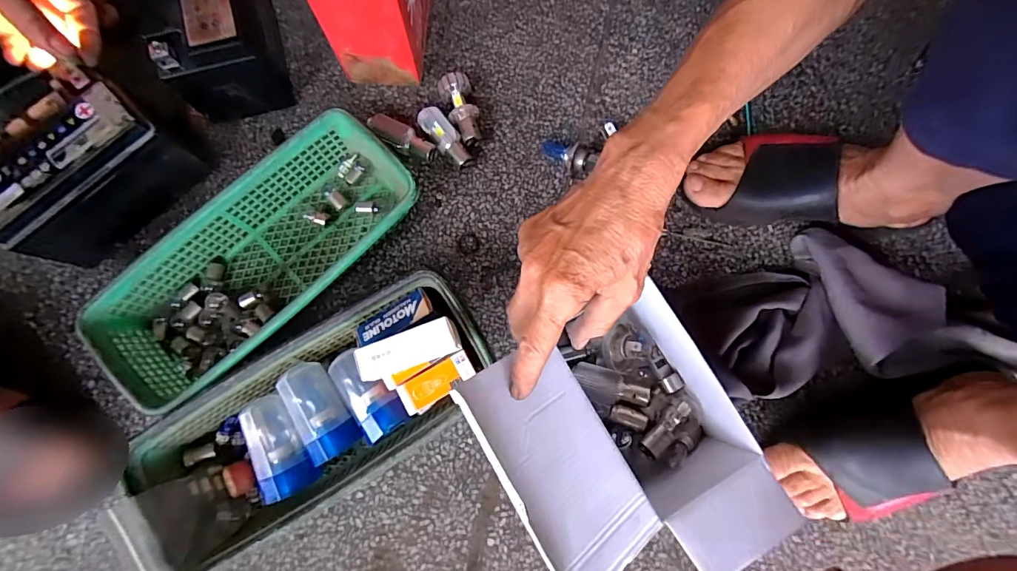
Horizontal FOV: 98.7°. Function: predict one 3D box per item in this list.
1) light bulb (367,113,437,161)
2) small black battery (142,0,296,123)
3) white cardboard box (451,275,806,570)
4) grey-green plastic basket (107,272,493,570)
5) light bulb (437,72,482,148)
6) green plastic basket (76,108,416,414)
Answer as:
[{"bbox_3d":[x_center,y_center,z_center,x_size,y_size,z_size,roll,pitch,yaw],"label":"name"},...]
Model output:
[{"bbox_3d":[-0.108,-0.150,0.449,0.071,0.023,0.024,31,80,5],"label":"light bulb"},{"bbox_3d":[-0.287,-0.264,0.428,0.085,0.102,0.165,-16,79,-4],"label":"small black battery"},{"bbox_3d":[0.089,0.114,0.333,0.198,0.127,0.172,-22,80,-5],"label":"white cardboard box"},{"bbox_3d":[-0.156,0.110,0.371,0.293,0.082,0.130,-29,81,-7],"label":"grey-green plastic basket"},{"bbox_3d":[-0.046,-0.179,0.452,0.031,0.033,0.073,-20,80,-5],"label":"light bulb"},{"bbox_3d":[-0.220,-0.025,0.403,0.284,0.063,0.121,-42,82,-9],"label":"green plastic basket"}]

